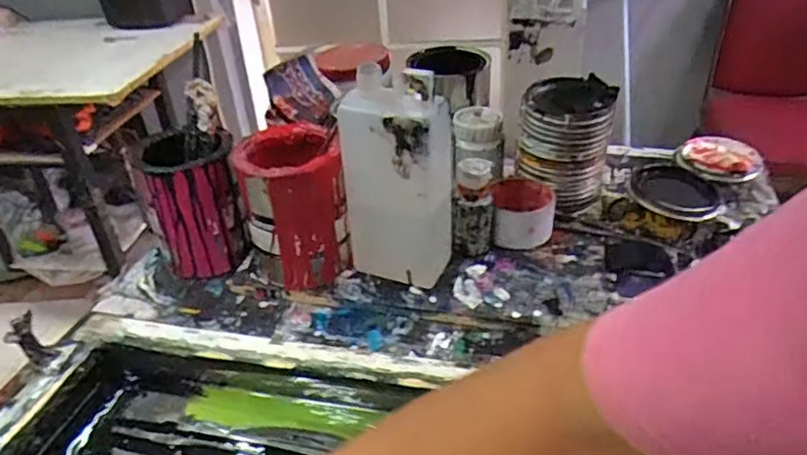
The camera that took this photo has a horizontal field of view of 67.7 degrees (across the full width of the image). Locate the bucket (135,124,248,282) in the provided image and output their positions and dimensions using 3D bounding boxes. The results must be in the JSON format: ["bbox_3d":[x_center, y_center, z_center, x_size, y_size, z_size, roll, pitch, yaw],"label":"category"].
[{"bbox_3d":[-0.231,-0.035,0.683,0.090,0.146,0.098,-13,35,-13],"label":"bucket"}]

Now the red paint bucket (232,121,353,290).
[{"bbox_3d":[-0.114,-0.014,0.642,0.101,0.159,0.105,-14,36,-14],"label":"red paint bucket"}]

